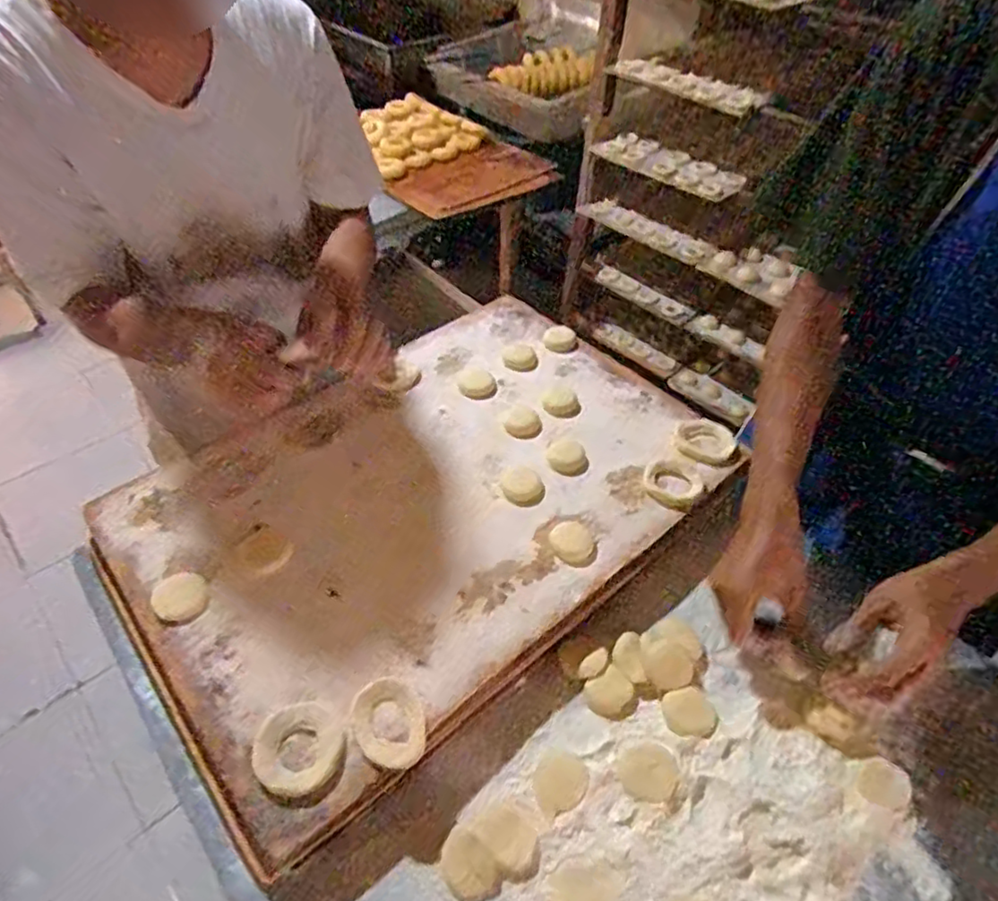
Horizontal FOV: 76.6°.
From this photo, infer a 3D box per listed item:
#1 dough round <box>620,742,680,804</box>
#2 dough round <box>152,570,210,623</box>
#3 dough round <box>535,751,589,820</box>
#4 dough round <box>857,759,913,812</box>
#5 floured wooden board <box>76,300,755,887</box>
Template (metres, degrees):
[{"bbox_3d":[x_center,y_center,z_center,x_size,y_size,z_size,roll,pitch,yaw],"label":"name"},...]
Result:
[{"bbox_3d":[0.125,0.270,0.531,0.046,0.007,0.046,-4,47,4],"label":"dough round"},{"bbox_3d":[-0.296,0.134,0.589,0.045,0.013,0.059,-22,51,-20],"label":"dough round"},{"bbox_3d":[0.052,0.276,0.527,0.047,0.004,0.041,-23,52,-21],"label":"dough round"},{"bbox_3d":[0.324,0.281,0.530,0.037,0.012,0.036,1,47,-1],"label":"dough round"},{"bbox_3d":[-0.077,0.053,0.700,0.614,0.058,0.420,-32,56,-27],"label":"floured wooden board"}]

